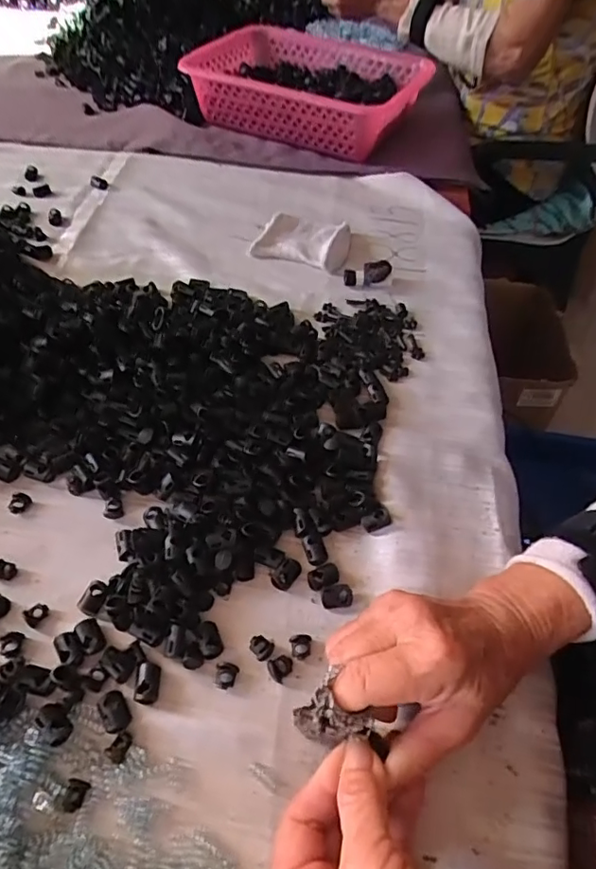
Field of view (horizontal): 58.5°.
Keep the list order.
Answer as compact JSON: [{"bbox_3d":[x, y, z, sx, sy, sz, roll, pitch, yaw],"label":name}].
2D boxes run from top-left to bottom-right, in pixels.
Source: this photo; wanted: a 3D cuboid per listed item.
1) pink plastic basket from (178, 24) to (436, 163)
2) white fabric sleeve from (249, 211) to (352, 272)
[{"bbox_3d":[0.020,-0.392,0.612,0.278,0.082,0.122,32,58,21],"label":"pink plastic basket"},{"bbox_3d":[0.004,-0.196,0.529,0.095,0.019,0.063,12,53,7],"label":"white fabric sleeve"}]

